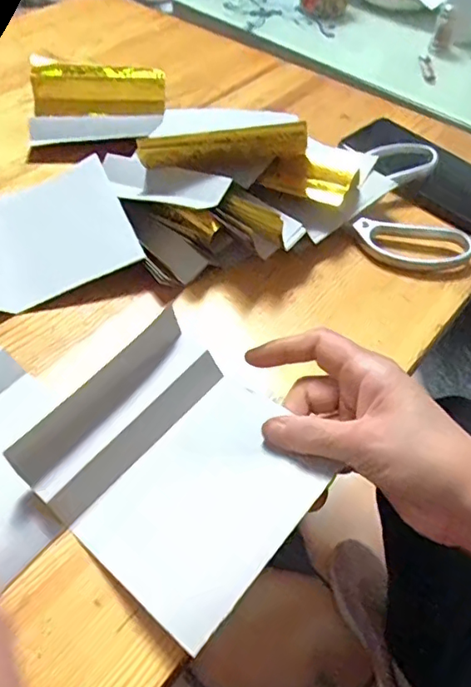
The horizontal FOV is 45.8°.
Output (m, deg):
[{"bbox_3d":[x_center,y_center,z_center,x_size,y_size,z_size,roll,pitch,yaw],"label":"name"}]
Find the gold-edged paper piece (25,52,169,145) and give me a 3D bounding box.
[{"bbox_3d":[-0.140,-0.237,0.555,0.135,0.020,0.094,3,71,3],"label":"gold-edged paper piece"}]

